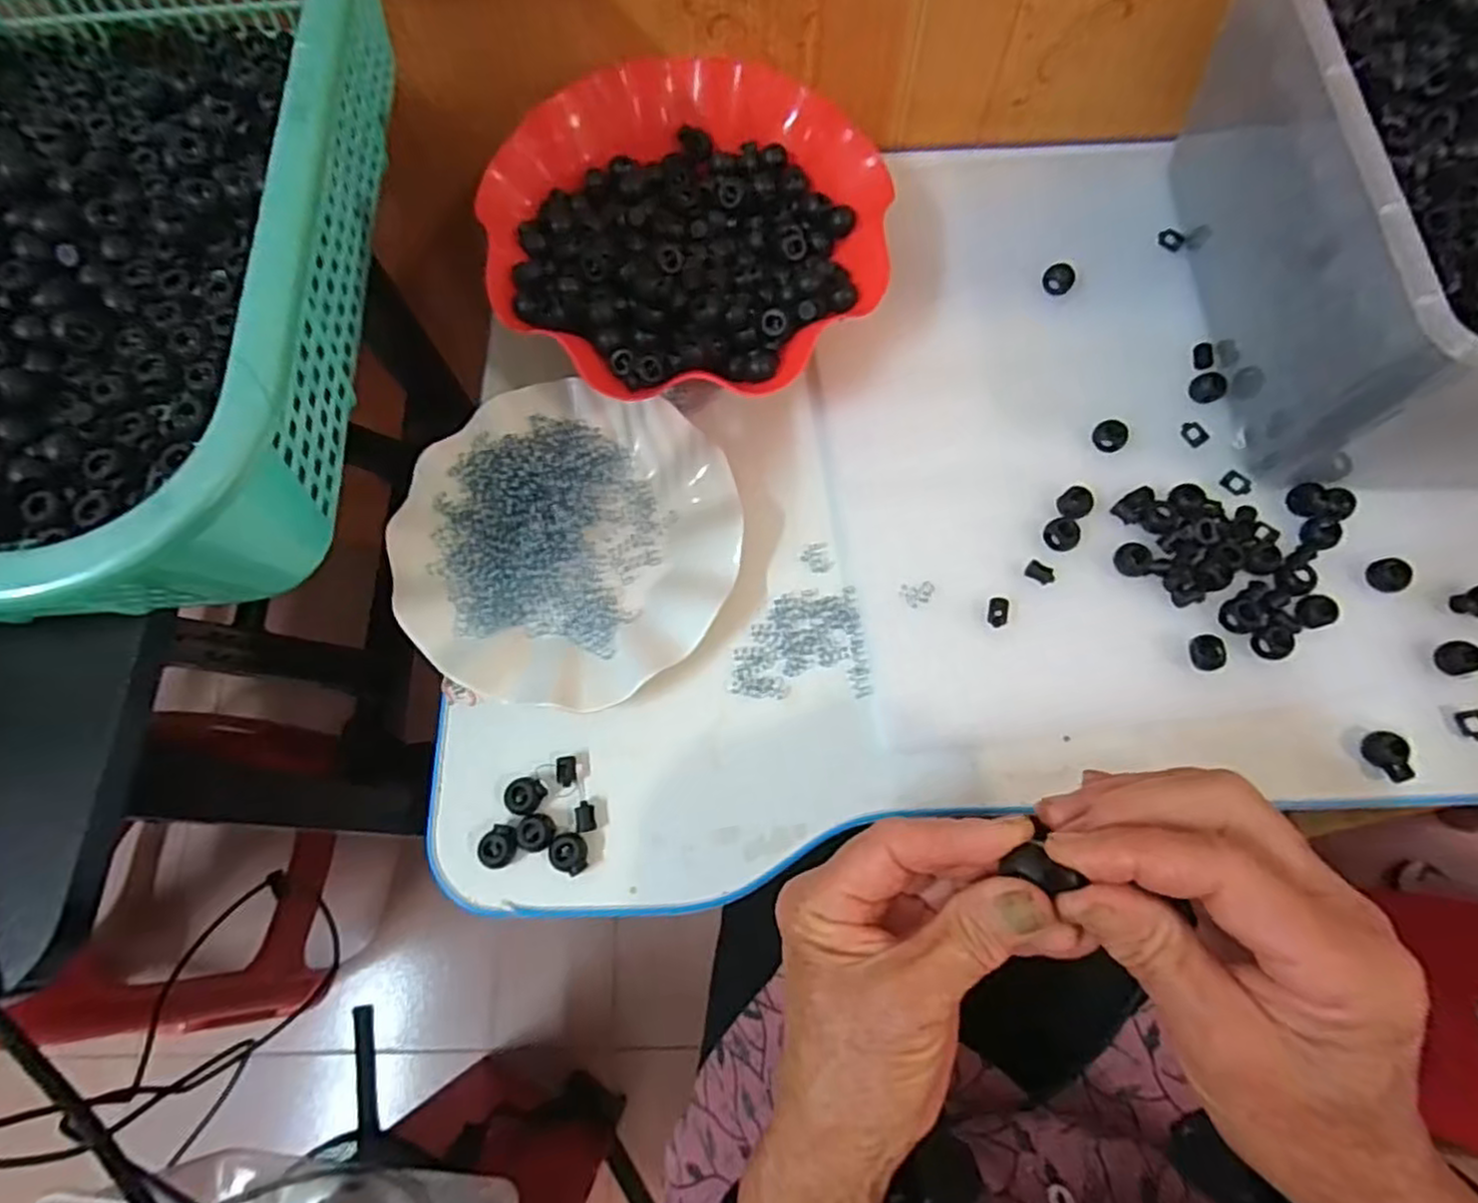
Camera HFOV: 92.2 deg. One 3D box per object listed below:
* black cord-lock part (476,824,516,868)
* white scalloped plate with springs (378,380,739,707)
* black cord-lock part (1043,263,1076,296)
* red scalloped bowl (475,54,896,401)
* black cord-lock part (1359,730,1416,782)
[{"bbox_3d":[-0.116,0.118,0.343,0.016,0.009,0.020,7,72,4],"label":"black cord-lock part"},{"bbox_3d":[-0.093,-0.032,0.386,0.179,0.022,0.177,0,71,1],"label":"white scalloped plate with springs"},{"bbox_3d":[0.196,-0.198,0.436,0.018,0.015,0.015,33,75,12],"label":"black cord-lock part"},{"bbox_3d":[-0.028,-0.212,0.421,0.222,0.064,0.214,0,71,1],"label":"red scalloped bowl"},{"bbox_3d":[0.318,0.076,0.350,0.017,0.011,0.024,-3,71,0],"label":"black cord-lock part"}]

